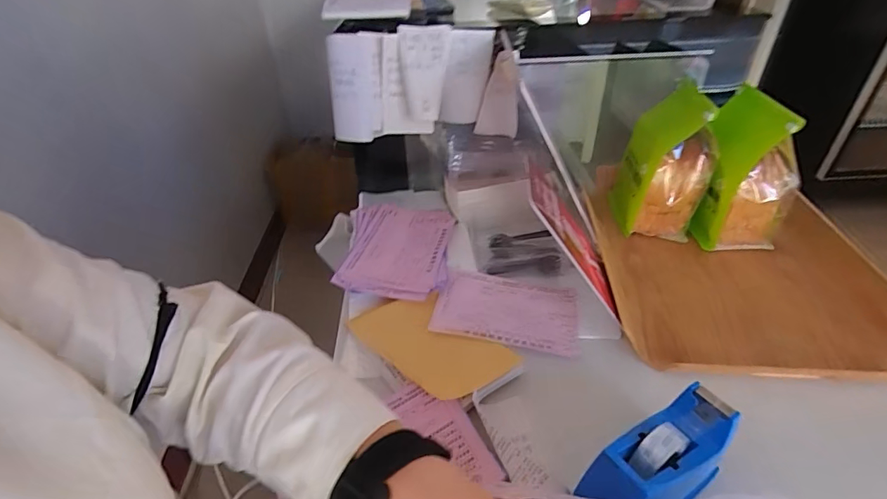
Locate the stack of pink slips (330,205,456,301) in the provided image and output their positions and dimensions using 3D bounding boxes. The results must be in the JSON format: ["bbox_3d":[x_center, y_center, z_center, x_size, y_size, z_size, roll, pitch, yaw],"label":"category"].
[{"bbox_3d":[-0.066,-0.004,0.655,0.149,0.035,0.200,2,38,7],"label":"stack of pink slips"}]

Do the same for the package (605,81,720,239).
[{"bbox_3d":[0.324,-0.131,0.665,0.110,0.203,0.117,5,38,11],"label":"package"}]

